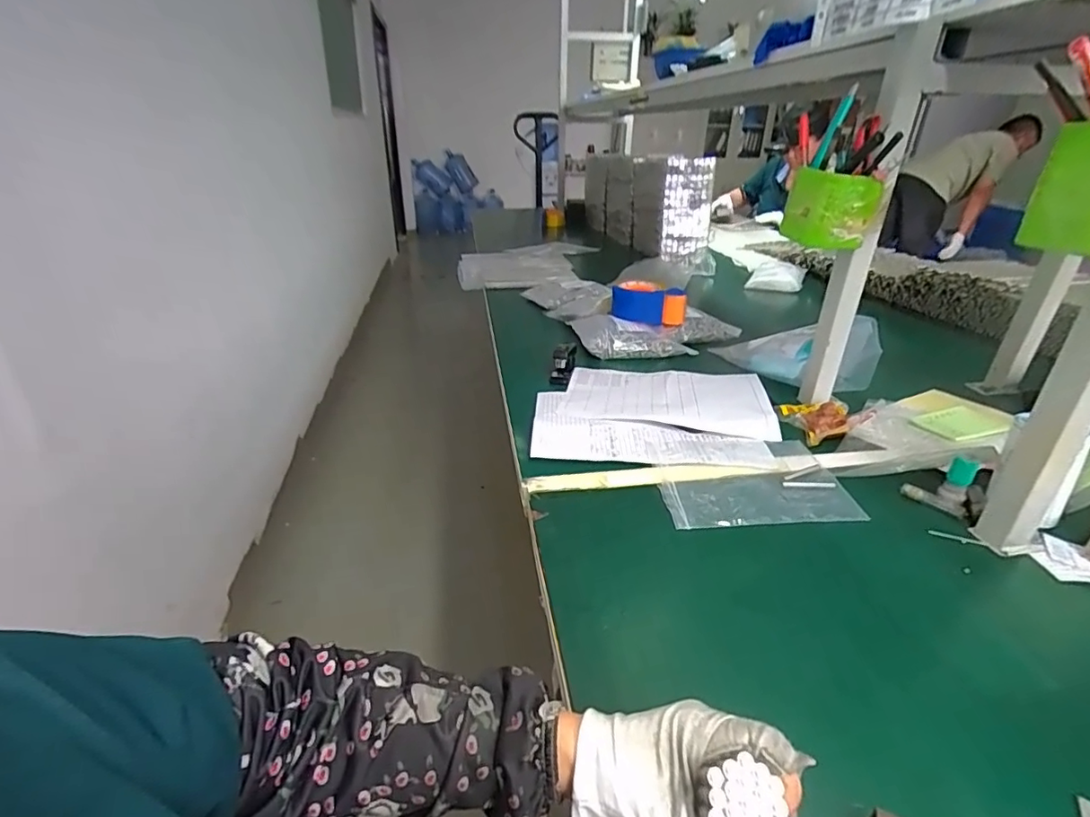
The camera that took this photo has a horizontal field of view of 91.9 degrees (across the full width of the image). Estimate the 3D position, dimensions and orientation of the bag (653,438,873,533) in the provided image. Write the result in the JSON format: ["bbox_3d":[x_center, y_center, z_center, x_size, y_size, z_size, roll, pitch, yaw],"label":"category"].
[{"bbox_3d":[0.228,0.083,0.594,0.203,0.006,0.144,-3,28,-5],"label":"bag"}]

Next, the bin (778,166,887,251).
[{"bbox_3d":[0.334,-0.235,0.624,0.070,0.080,0.080,-11,30,-20],"label":"bin"}]

